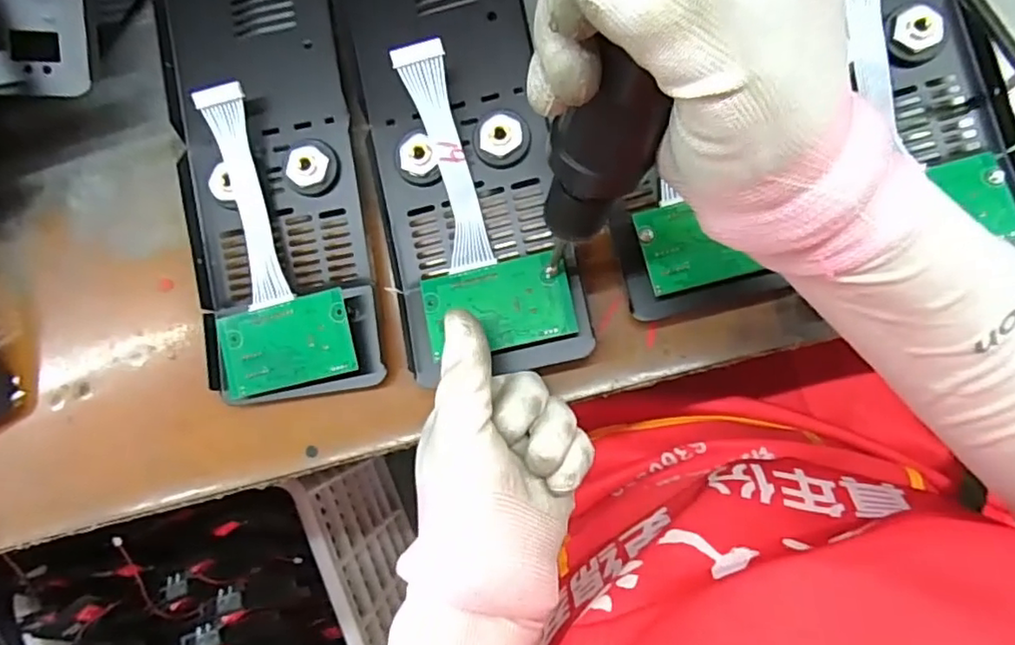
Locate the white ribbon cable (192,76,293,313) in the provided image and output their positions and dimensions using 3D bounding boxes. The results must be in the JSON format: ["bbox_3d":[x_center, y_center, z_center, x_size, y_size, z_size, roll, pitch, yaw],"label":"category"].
[{"bbox_3d":[-0.140,-0.066,0.325,0.023,0.024,0.115,-11,86,6],"label":"white ribbon cable"}]

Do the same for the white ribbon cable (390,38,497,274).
[{"bbox_3d":[-0.031,-0.084,0.313,0.023,0.015,0.113,-14,101,6],"label":"white ribbon cable"}]

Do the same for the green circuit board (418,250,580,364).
[{"bbox_3d":[-0.005,-0.008,0.309,0.074,0.008,0.043,-12,86,6],"label":"green circuit board"}]

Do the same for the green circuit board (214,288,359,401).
[{"bbox_3d":[-0.118,0.012,0.323,0.074,0.004,0.044,-14,88,11],"label":"green circuit board"}]

